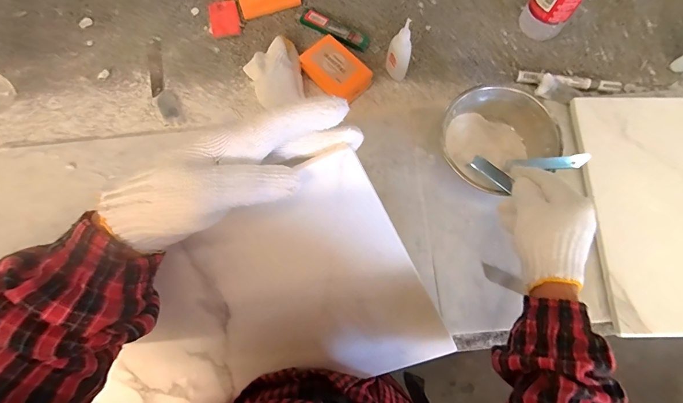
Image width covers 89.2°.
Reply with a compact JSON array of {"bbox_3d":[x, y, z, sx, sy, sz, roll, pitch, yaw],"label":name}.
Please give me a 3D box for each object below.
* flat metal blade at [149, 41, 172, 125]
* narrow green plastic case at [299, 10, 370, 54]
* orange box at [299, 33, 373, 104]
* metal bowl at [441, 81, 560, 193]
[{"bbox_3d":[-0.282,-0.204,0.527,0.019,0.004,0.096,-11,78,-3],"label":"flat metal blade"},{"bbox_3d":[-0.010,-0.262,0.530,0.113,0.014,0.027,29,78,9],"label":"narrow green plastic case"},{"bbox_3d":[-0.010,-0.188,0.501,0.066,0.036,0.097,-40,79,-9],"label":"orange box"},{"bbox_3d":[0.198,-0.078,0.461,0.136,0.073,0.128,0,77,-1],"label":"metal bowl"}]

